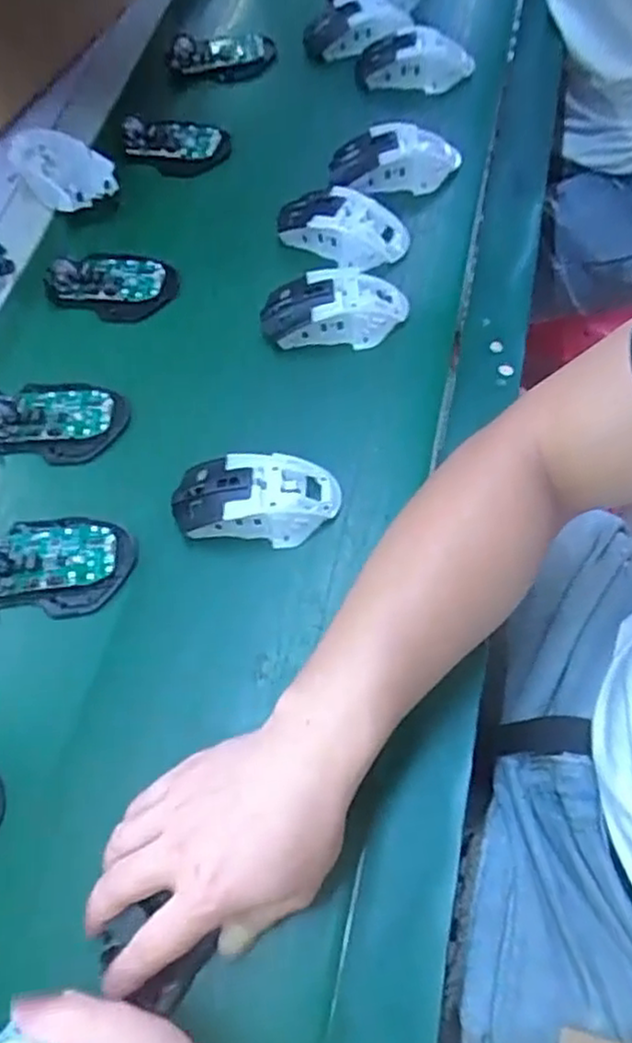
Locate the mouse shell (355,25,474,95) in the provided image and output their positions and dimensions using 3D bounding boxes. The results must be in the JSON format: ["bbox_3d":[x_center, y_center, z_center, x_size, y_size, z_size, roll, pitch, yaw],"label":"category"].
[{"bbox_3d":[0.094,-0.452,0.710,0.117,0.044,0.057,12,64,9],"label":"mouse shell"}]

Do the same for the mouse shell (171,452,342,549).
[{"bbox_3d":[-0.043,-0.019,0.512,0.118,0.039,0.063,5,63,5],"label":"mouse shell"}]

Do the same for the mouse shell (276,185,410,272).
[{"bbox_3d":[0.021,-0.256,0.622,0.115,0.034,0.057,29,68,16],"label":"mouse shell"}]

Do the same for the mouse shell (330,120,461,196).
[{"bbox_3d":[0.071,-0.329,0.650,0.118,0.030,0.061,-7,63,-1],"label":"mouse shell"}]

